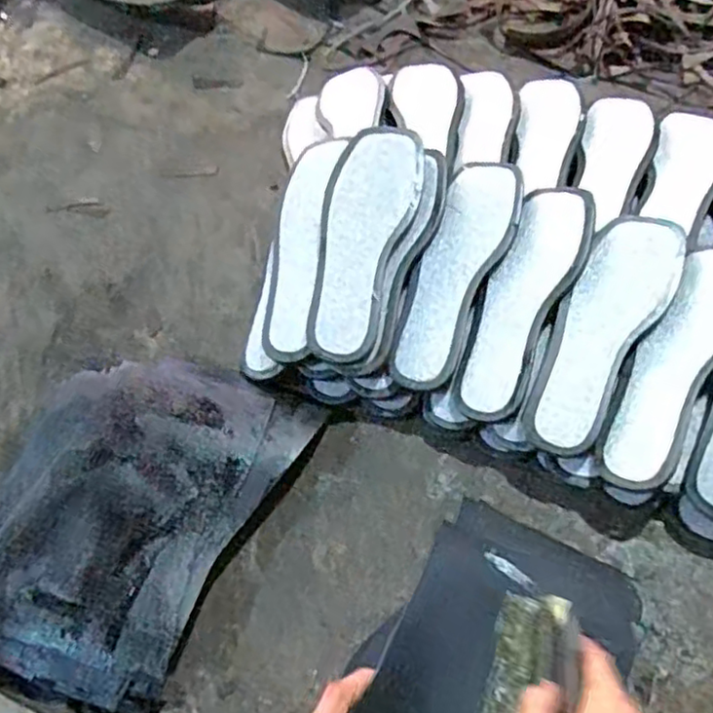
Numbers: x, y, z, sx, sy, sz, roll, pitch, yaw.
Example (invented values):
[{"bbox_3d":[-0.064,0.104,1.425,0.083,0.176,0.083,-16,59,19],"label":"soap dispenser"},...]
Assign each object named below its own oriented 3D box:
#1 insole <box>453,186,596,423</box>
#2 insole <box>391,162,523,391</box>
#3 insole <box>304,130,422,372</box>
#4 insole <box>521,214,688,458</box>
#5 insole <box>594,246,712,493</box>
[{"bbox_3d":[0.154,-0.054,0.616,0.068,0.012,0.236,22,78,15],"label":"insole"},{"bbox_3d":[0.096,-0.081,0.634,0.069,0.007,0.236,20,77,14],"label":"insole"},{"bbox_3d":[0.004,-0.111,0.632,0.082,0.015,0.236,12,78,10],"label":"insole"},{"bbox_3d":[0.219,-0.025,0.595,0.078,0.011,0.236,26,77,19],"label":"insole"},{"bbox_3d":[0.278,0.006,0.573,0.065,0.018,0.232,28,81,18],"label":"insole"}]

